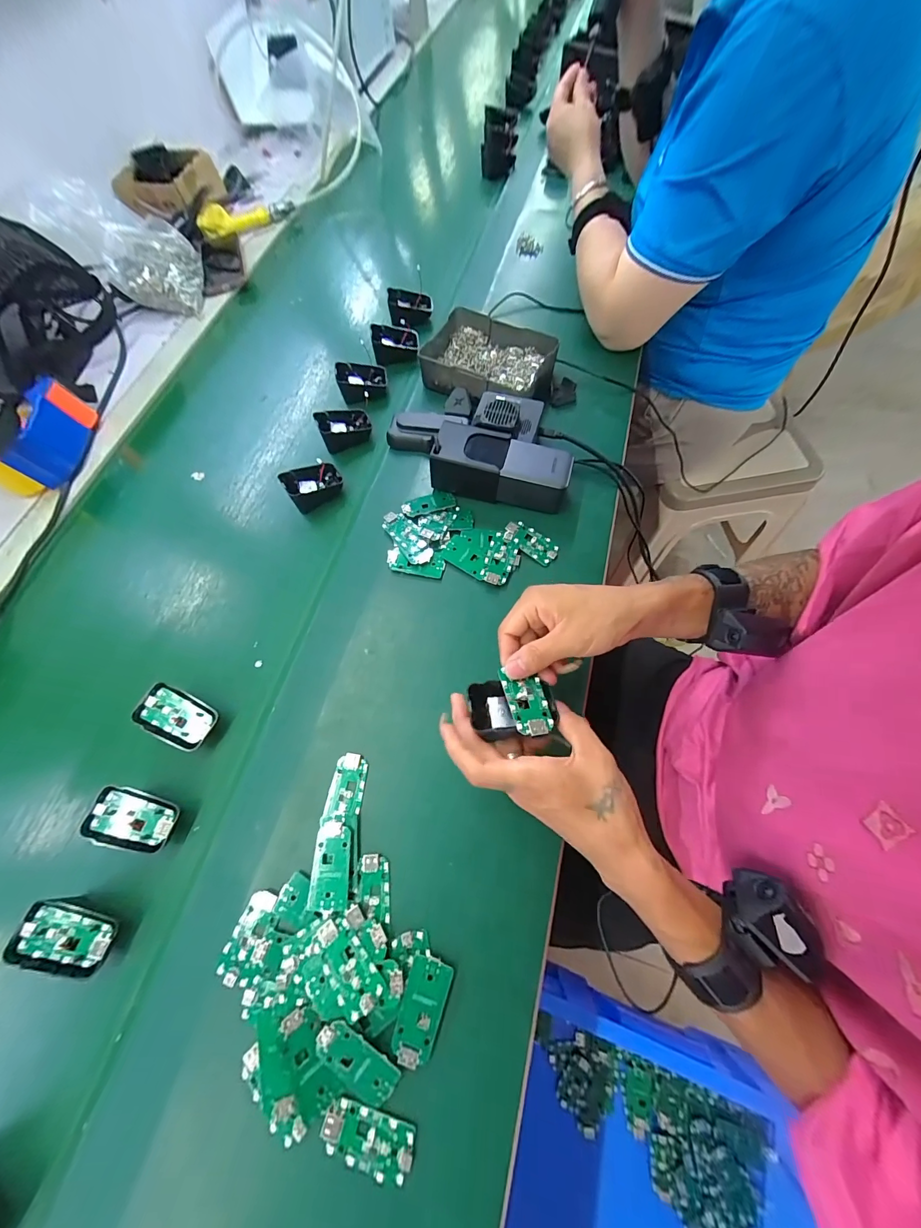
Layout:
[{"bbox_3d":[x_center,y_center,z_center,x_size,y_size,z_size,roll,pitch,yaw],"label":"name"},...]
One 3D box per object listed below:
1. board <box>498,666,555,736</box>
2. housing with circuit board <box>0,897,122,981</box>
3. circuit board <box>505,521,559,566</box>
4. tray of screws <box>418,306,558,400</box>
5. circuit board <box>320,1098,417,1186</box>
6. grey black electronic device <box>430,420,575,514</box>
[{"bbox_3d":[0.053,0.068,0.307,0.032,0.005,0.059,-7,48,-13],"label":"board"},{"bbox_3d":[-0.318,0.265,0.322,0.070,0.039,0.044,16,71,8],"label":"housing with circuit board"},{"bbox_3d":[0.081,-0.083,0.442,0.061,0.009,0.032,35,74,15],"label":"circuit board"},{"bbox_3d":[0.036,-0.340,0.532,0.180,0.048,0.129,27,72,11],"label":"tray of screws"},{"bbox_3d":[-0.064,0.365,0.270,0.064,0.006,0.030,14,70,8],"label":"circuit board"},{"bbox_3d":[0.048,-0.168,0.450,0.154,0.052,0.059,15,70,7],"label":"grey black electronic device"}]

